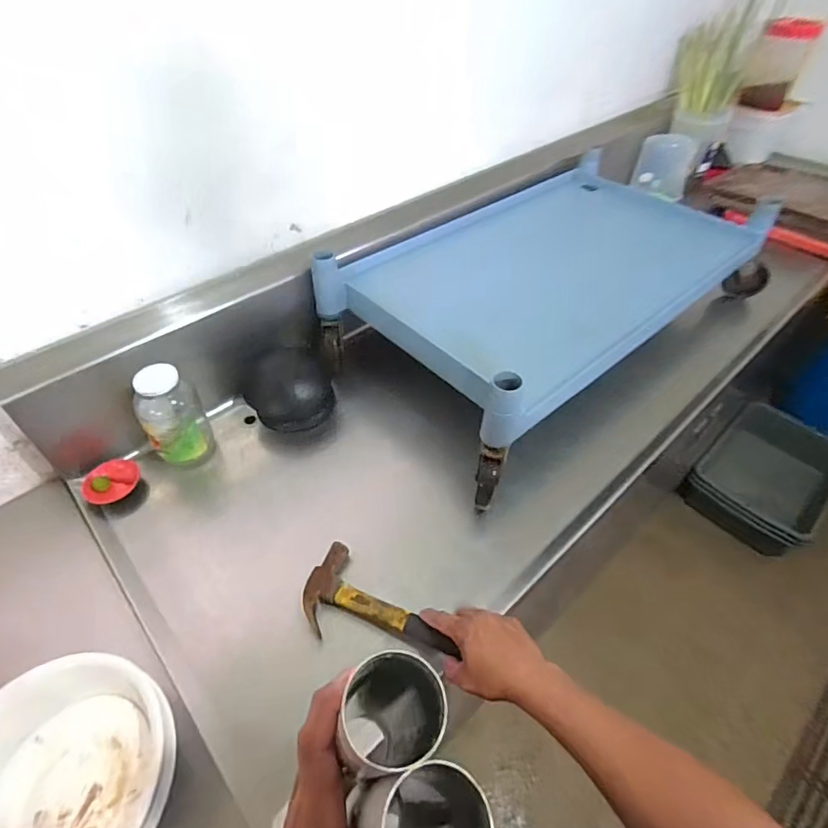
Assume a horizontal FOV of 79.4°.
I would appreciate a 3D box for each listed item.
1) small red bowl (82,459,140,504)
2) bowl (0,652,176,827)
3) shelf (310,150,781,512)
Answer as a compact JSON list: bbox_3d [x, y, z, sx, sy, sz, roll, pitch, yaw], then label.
[{"bbox_3d":[-0.505,0.117,0.832,0.088,0.036,0.083,-25,52,-21],"label":"small red bowl"},{"bbox_3d":[-0.392,0.421,0.542,0.234,0.092,0.260,34,56,27],"label":"bowl"},{"bbox_3d":[0.300,-0.289,1.043,0.963,0.217,0.512,-33,55,-27],"label":"shelf"}]

